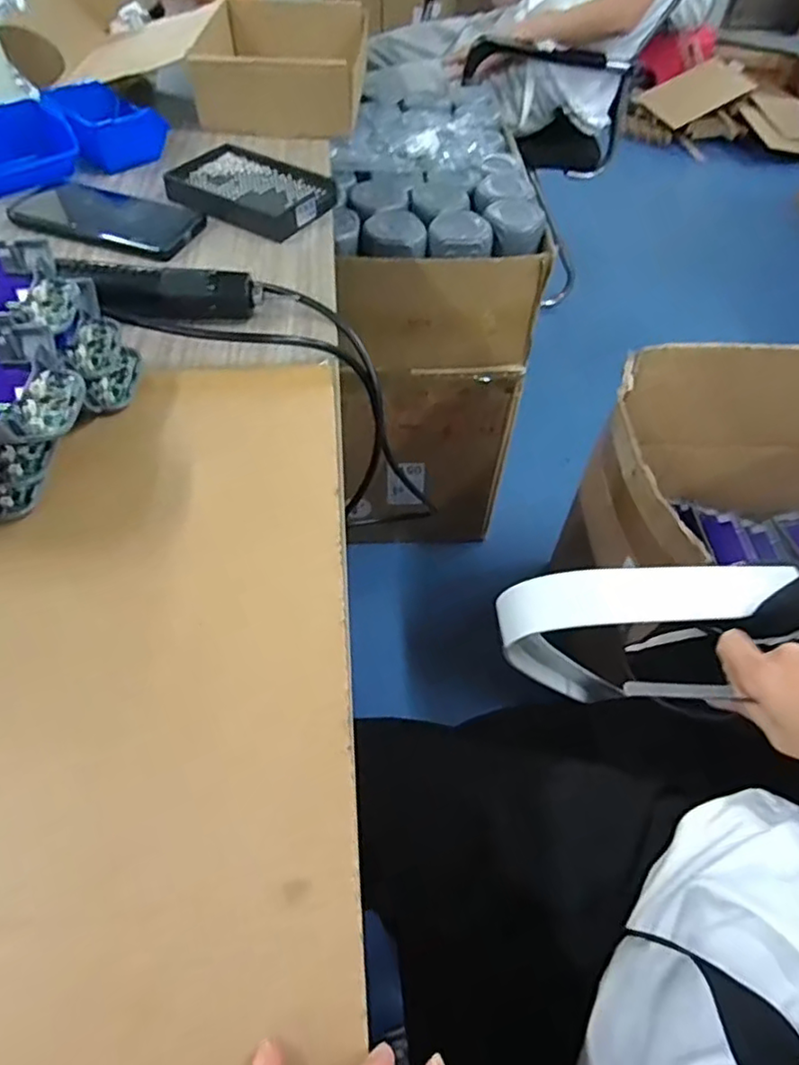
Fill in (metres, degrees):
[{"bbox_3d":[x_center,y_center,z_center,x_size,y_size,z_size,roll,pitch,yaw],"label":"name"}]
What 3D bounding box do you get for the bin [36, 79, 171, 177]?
[{"bbox_3d":[-0.297,-0.413,0.634,0.088,0.048,0.112,-31,60,-23],"label":"bin"}]

